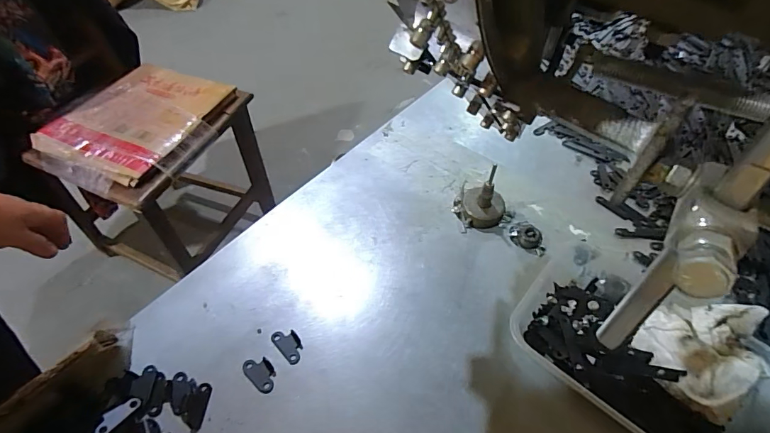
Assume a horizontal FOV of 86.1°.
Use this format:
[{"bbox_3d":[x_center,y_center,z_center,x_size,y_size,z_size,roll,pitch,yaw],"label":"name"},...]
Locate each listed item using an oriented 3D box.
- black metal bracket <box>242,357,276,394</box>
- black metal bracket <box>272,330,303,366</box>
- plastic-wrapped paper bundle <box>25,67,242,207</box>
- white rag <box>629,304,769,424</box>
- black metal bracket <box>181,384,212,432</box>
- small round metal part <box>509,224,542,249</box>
[{"bbox_3d":[-0.091,0.114,0.302,0.029,0.004,0.017,37,61,25],"label":"black metal bracket"},{"bbox_3d":[-0.073,0.097,0.315,0.017,0.004,0.029,-37,60,-24],"label":"black metal bracket"},{"bbox_3d":[-0.571,-0.213,0.953,0.314,0.059,0.362,19,54,14],"label":"plastic-wrapped paper bundle"},{"bbox_3d":[0.219,0.090,0.280,0.073,0.036,0.069,-28,57,-19],"label":"white rag"},{"bbox_3d":[-0.132,0.133,0.288,0.015,0.004,0.031,3,53,3],"label":"black metal bracket"},{"bbox_3d":[0.127,0.016,0.372,0.024,0.011,0.029,-9,53,-6],"label":"small round metal part"}]

